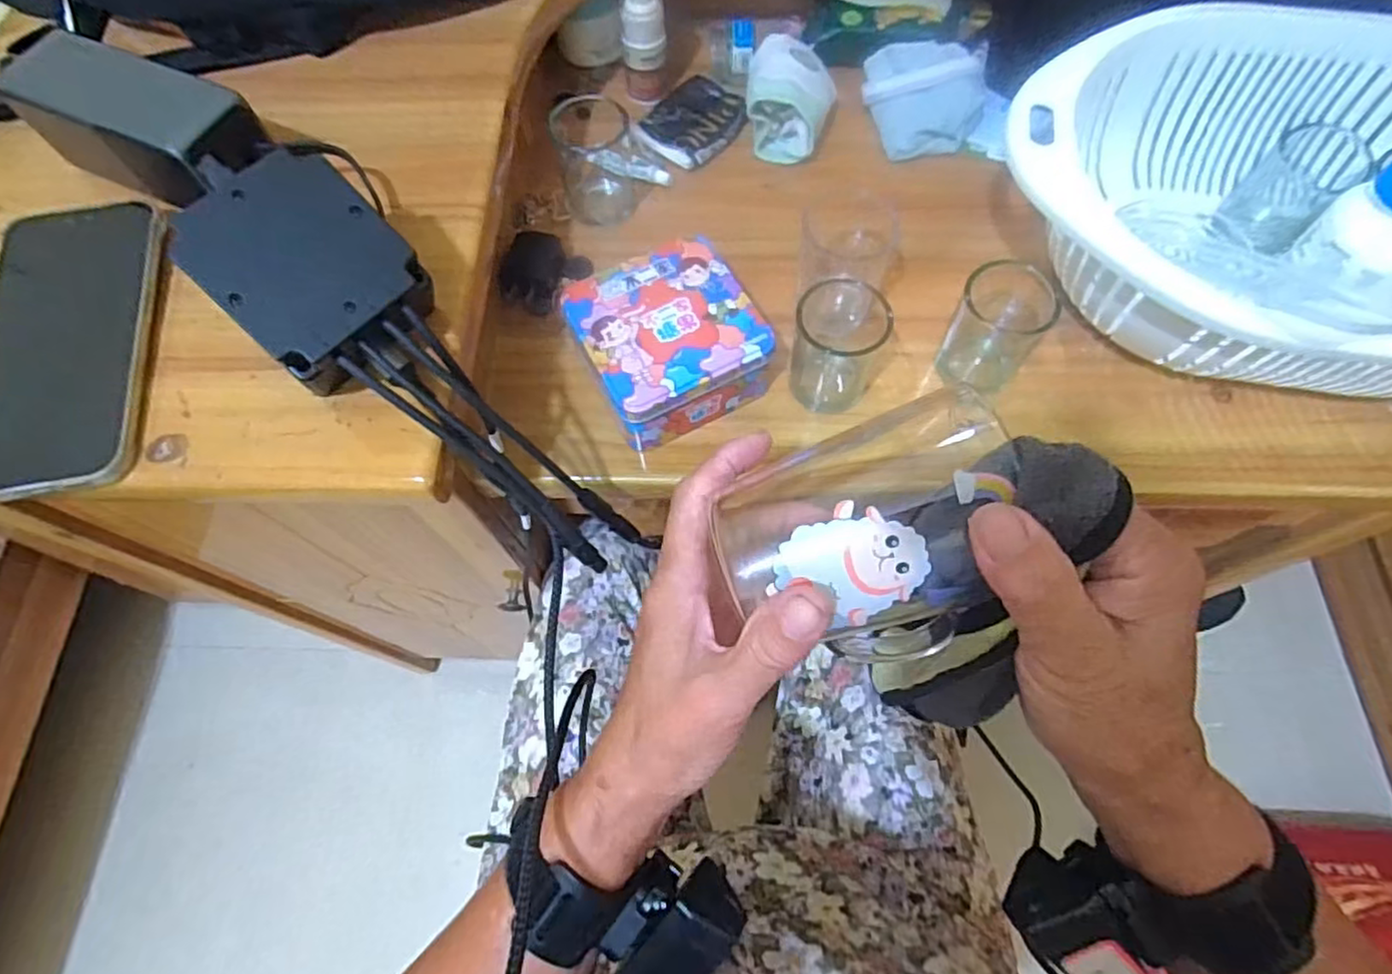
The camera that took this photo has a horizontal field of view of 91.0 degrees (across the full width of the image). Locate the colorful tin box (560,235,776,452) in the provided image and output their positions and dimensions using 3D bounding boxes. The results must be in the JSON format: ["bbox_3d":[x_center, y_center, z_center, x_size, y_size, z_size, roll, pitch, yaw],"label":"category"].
[{"bbox_3d":[-0.018,-0.088,0.421,0.104,0.047,0.103,-26,68,-9],"label":"colorful tin box"}]

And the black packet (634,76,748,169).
[{"bbox_3d":[-0.002,-0.281,0.525,0.065,0.009,0.078,31,71,14],"label":"black packet"}]

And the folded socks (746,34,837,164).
[{"bbox_3d":[0.069,-0.285,0.504,0.063,0.049,0.068,11,67,7],"label":"folded socks"}]

